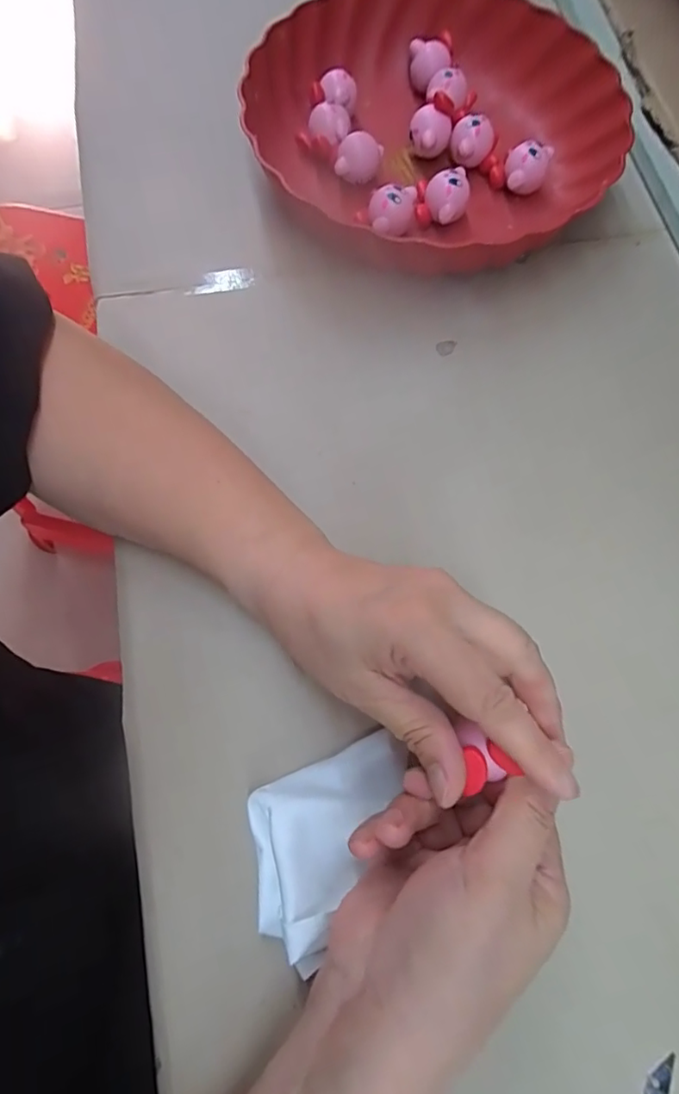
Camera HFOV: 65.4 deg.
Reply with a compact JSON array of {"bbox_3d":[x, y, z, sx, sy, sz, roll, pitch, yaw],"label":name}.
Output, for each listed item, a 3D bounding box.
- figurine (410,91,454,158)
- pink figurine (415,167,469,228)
[{"bbox_3d":[0.064,-0.292,0.365,0.028,0.025,0.022,12,70,2],"label":"figurine"},{"bbox_3d":[0.068,-0.232,0.351,0.033,0.026,0.027,8,70,1],"label":"pink figurine"}]

